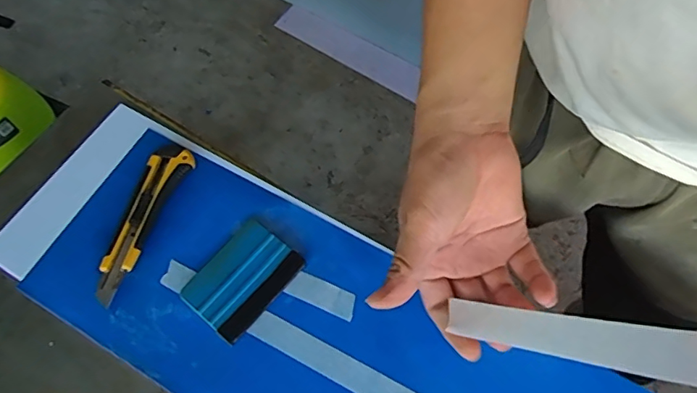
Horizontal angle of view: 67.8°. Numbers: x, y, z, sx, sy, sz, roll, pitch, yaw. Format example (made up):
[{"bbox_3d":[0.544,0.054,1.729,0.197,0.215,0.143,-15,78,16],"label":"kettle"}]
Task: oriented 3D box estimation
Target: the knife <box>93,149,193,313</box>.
[{"bbox_3d":[-0.201,0.022,0.498,0.042,0.019,0.157,21,67,11],"label":"knife"}]

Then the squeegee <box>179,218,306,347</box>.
[{"bbox_3d":[-0.098,0.075,0.477,0.072,0.006,0.098,36,71,17],"label":"squeegee"}]

